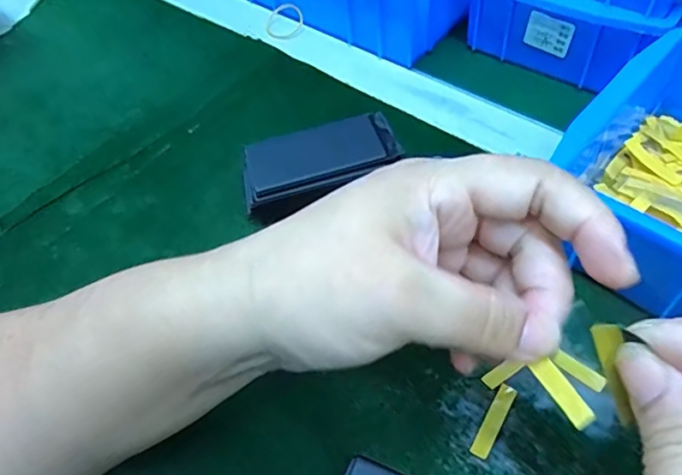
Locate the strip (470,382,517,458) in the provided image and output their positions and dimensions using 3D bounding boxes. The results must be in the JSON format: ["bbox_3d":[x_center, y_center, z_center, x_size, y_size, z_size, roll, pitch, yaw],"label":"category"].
[{"bbox_3d":[0.067,0.081,0.238,0.007,0.005,0.034,26,60,22],"label":"strip"}]

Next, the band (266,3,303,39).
[{"bbox_3d":[-0.044,-0.168,0.425,0.031,0.005,0.030,-2,84,17],"label":"band"}]

